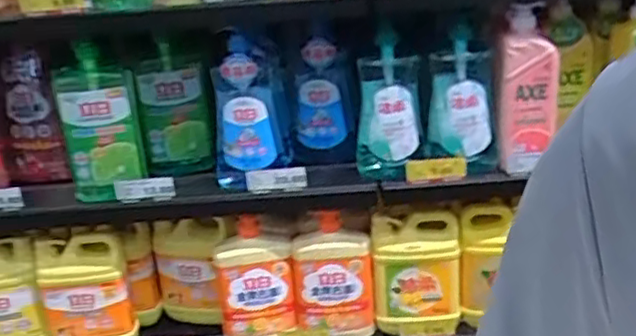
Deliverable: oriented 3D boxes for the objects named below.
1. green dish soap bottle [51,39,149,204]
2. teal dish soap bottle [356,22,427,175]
[{"bbox_3d":[-0.338,-0.070,1.058,0.115,0.240,0.067,-12,22,-17],"label":"green dish soap bottle"},{"bbox_3d":[0.111,-0.101,1.071,0.101,0.222,0.059,-1,21,11],"label":"teal dish soap bottle"}]

